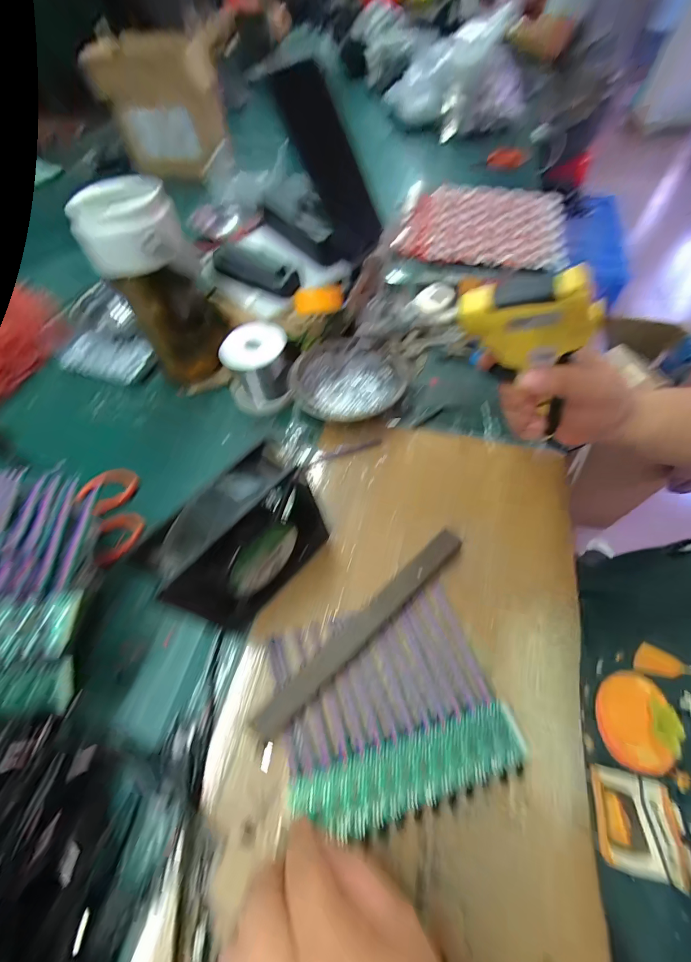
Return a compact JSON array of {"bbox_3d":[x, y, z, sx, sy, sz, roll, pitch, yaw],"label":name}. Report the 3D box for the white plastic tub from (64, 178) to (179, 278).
[{"bbox_3d":[-0.201,-0.237,0.333,0.077,0.054,0.077,-1,58,1],"label":"white plastic tub"}]

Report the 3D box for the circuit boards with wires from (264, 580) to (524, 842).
[{"bbox_3d":[0.031,0.159,0.264,0.151,0.009,0.128,-14,59,-7],"label":"circuit boards with wires"}]

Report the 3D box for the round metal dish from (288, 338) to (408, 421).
[{"bbox_3d":[0.000,-0.115,0.419,0.127,0.039,0.104,-19,61,-10],"label":"round metal dish"}]

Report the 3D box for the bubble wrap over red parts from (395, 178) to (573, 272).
[{"bbox_3d":[0.232,-0.445,0.620,0.277,0.037,0.230,13,61,9],"label":"bubble wrap over red parts"}]

